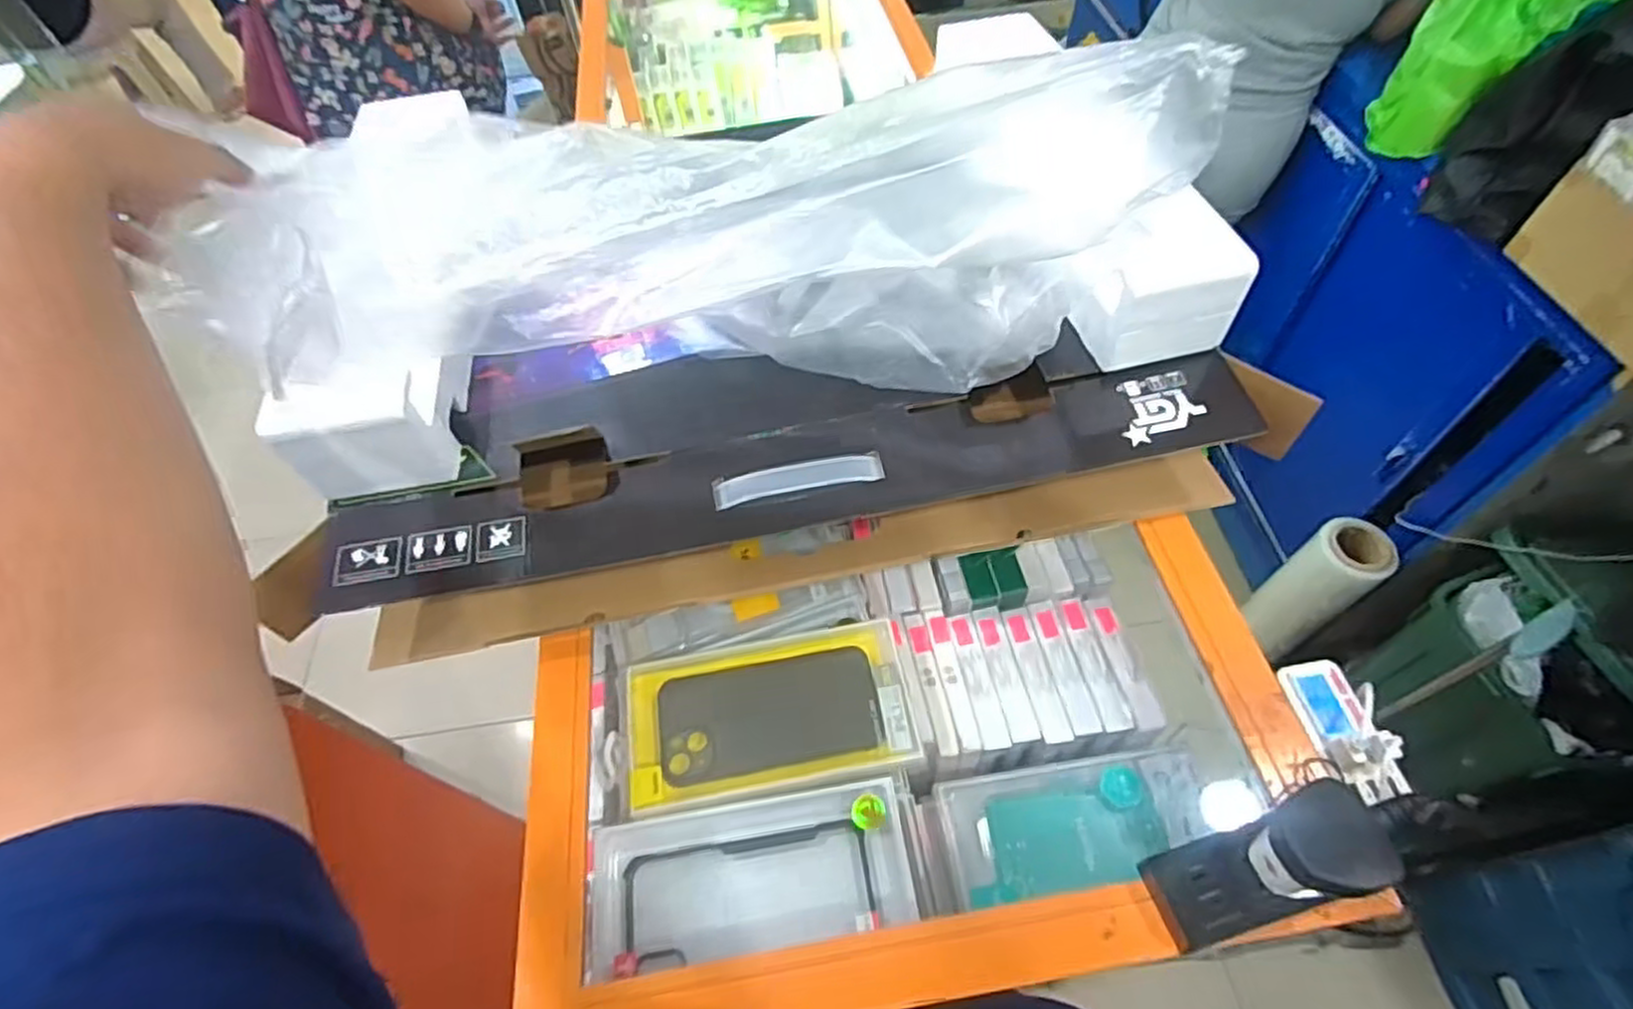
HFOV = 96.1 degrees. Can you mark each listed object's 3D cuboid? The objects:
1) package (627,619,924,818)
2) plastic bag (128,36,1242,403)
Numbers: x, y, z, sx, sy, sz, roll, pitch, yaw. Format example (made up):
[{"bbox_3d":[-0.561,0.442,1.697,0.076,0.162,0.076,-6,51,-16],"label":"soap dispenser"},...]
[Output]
[{"bbox_3d":[-0.033,0.139,0.500,0.187,0.016,0.106,-10,55,-3],"label":"package"},{"bbox_3d":[-0.061,-0.147,0.434,0.517,0.175,0.136,-3,55,5],"label":"plastic bag"}]

